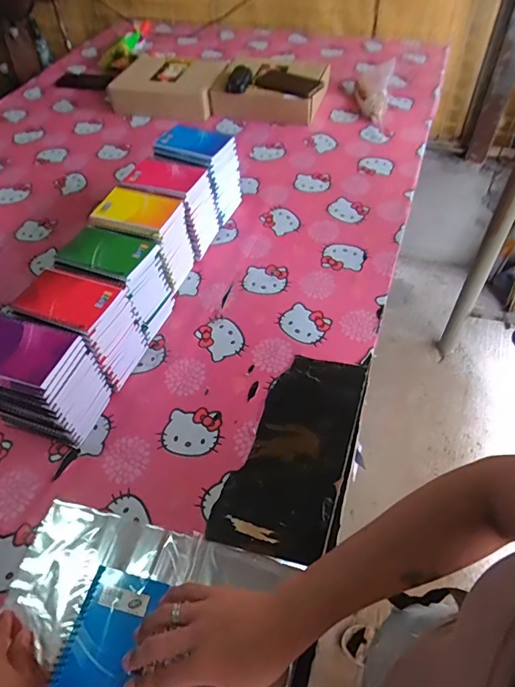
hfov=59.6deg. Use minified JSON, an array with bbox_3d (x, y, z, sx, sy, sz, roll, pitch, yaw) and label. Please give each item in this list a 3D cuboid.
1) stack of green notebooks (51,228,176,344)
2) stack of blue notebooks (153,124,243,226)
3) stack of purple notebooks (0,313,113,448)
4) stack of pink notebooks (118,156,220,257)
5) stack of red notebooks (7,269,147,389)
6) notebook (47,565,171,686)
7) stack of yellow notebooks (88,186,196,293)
[{"bbox_3d":[-0.223,-0.092,0.719,0.133,0.146,0.111,12,53,14],"label":"stack of green notebooks"},{"bbox_3d":[-0.114,-0.330,0.893,0.141,0.151,0.110,22,56,21],"label":"stack of blue notebooks"},{"bbox_3d":[-0.289,0.053,0.601,0.127,0.154,0.092,13,54,13],"label":"stack of purple notebooks"},{"bbox_3d":[-0.157,-0.251,0.838,0.135,0.144,0.104,17,55,18],"label":"stack of pink notebooks"},{"bbox_3d":[-0.253,-0.020,0.662,0.128,0.145,0.099,15,54,17],"label":"stack of red notebooks"},{"bbox_3d":[-0.147,0.292,0.434,0.082,0.006,0.130,7,52,11],"label":"notebook"},{"bbox_3d":[-0.196,-0.171,0.778,0.126,0.149,0.107,10,53,13],"label":"stack of yellow notebooks"}]

